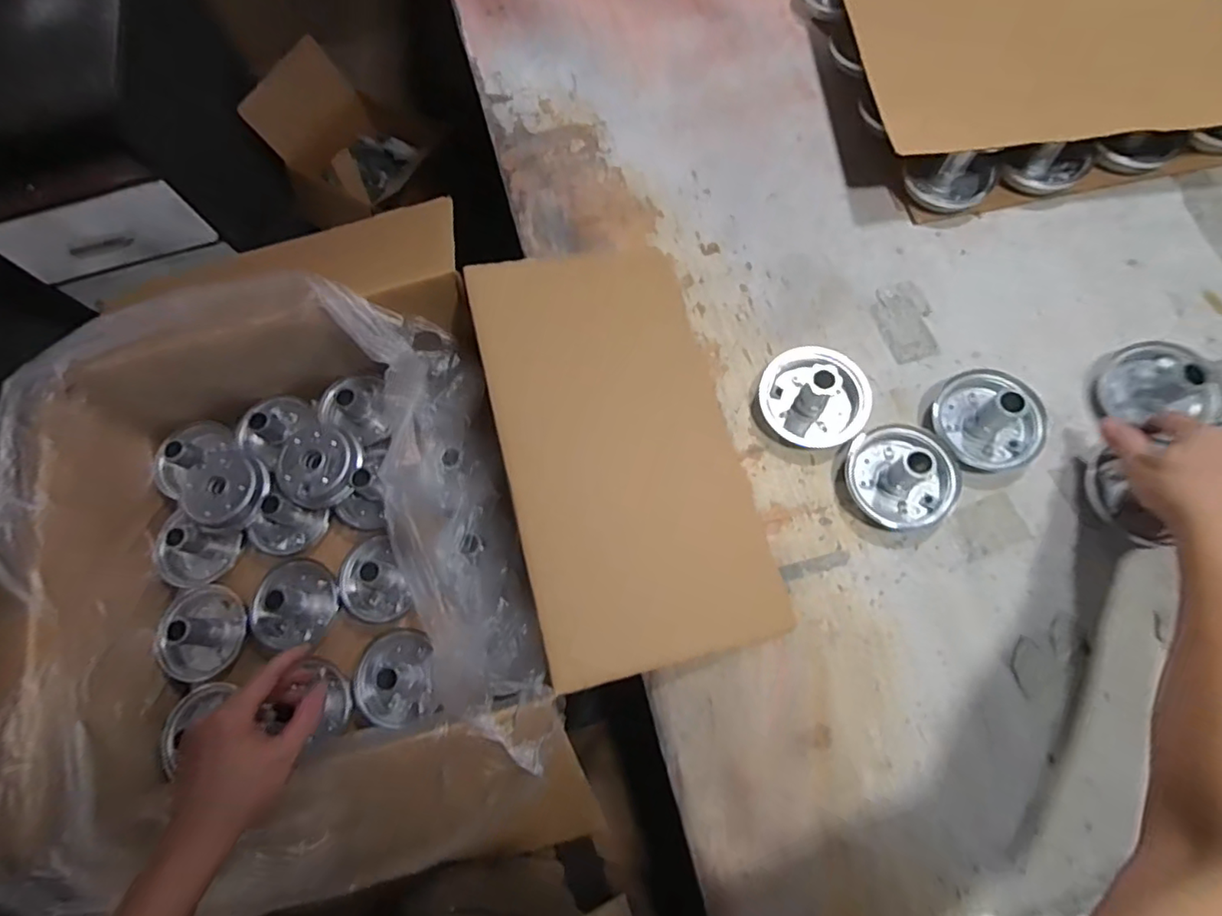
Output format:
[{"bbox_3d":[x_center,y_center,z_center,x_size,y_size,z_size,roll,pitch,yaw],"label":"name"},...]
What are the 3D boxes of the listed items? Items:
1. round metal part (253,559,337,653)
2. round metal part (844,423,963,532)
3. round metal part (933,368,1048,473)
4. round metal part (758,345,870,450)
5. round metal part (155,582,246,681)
[{"bbox_3d":[-0.330,0.150,0.603,0.080,0.066,0.084,-1,71,4],"label":"round metal part"},{"bbox_3d":[0.254,0.011,0.504,0.087,0.054,0.088,-1,71,2],"label":"round metal part"},{"bbox_3d":[0.336,-0.036,0.512,0.091,0.057,0.081,28,74,12],"label":"round metal part"},{"bbox_3d":[0.187,-0.060,0.527,0.095,0.060,0.084,38,77,14],"label":"round metal part"},{"bbox_3d":[-0.419,0.178,0.602,0.082,0.064,0.093,-1,71,4],"label":"round metal part"}]

